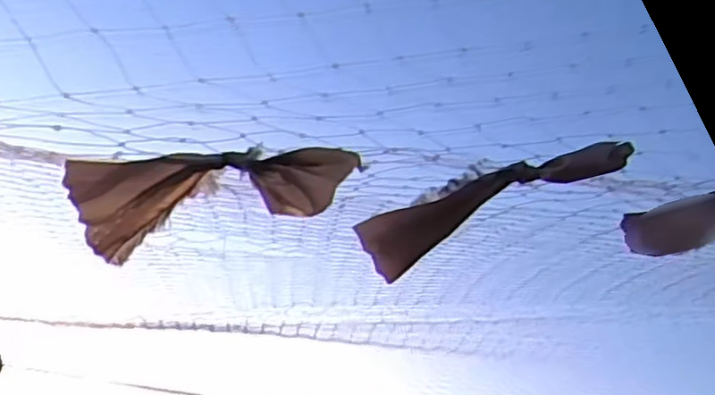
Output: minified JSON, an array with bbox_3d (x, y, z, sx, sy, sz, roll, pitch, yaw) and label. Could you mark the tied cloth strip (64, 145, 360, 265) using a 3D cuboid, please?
[{"bbox_3d":[-0.052,-0.001,0.258,0.103,0.035,0.028,0,-32,7],"label":"tied cloth strip"}]

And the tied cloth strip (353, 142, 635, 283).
[{"bbox_3d":[0.054,-0.001,0.299,0.113,0.027,0.021,-24,-41,19],"label":"tied cloth strip"}]

